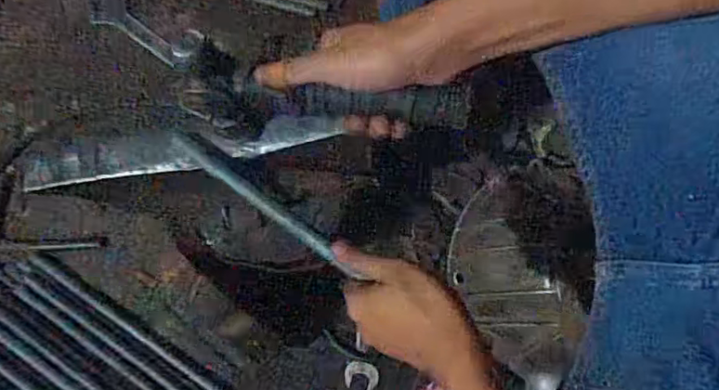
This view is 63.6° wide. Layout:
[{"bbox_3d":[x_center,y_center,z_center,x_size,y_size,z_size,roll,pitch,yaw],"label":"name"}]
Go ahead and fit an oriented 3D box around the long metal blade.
[{"bbox_3d":[-0.151,-0.042,0.492,0.269,0.007,0.039,-8,115,0],"label":"long metal blade"}]

